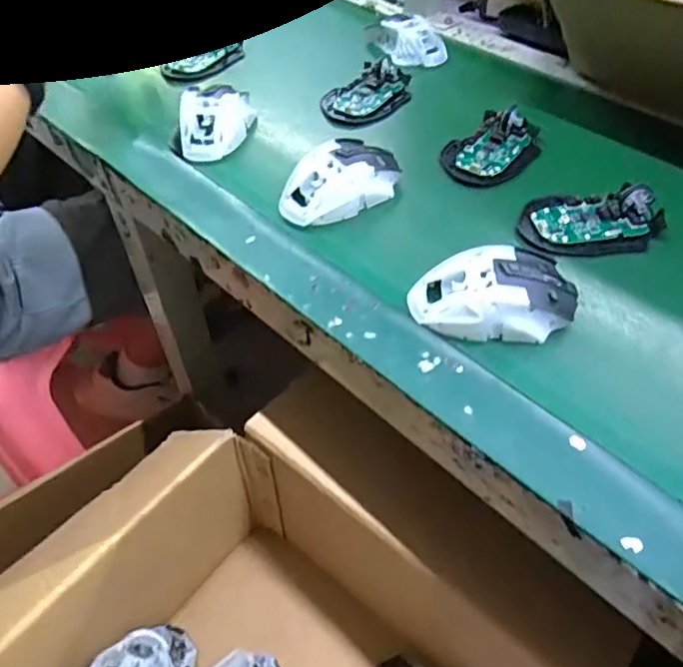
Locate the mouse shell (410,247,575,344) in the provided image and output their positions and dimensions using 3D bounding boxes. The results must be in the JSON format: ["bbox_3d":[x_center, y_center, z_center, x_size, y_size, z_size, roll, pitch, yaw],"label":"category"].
[{"bbox_3d":[0.110,-0.028,0.414,0.118,0.040,0.064,0,52,1],"label":"mouse shell"}]

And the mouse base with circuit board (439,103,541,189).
[{"bbox_3d":[0.144,-0.178,0.547,0.074,0.027,0.108,32,59,23],"label":"mouse base with circuit board"}]

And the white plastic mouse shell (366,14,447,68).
[{"bbox_3d":[0.078,-0.360,0.699,0.064,0.034,0.098,-22,55,-16],"label":"white plastic mouse shell"}]

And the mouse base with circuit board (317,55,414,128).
[{"bbox_3d":[0.031,-0.259,0.620,0.107,0.025,0.066,-37,60,-25],"label":"mouse base with circuit board"}]

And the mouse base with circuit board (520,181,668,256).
[{"bbox_3d":[0.207,-0.094,0.472,0.114,0.025,0.065,-3,52,-1],"label":"mouse base with circuit board"}]

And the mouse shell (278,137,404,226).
[{"bbox_3d":[-0.001,-0.135,0.500,0.112,0.033,0.061,-33,58,-22],"label":"mouse shell"}]

